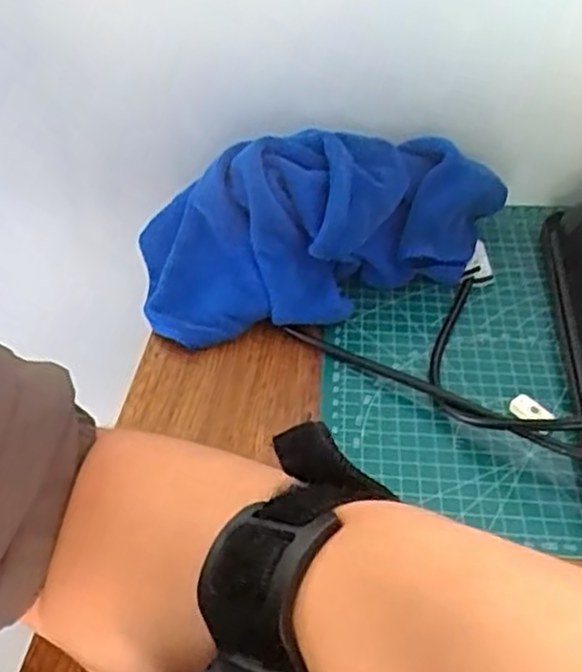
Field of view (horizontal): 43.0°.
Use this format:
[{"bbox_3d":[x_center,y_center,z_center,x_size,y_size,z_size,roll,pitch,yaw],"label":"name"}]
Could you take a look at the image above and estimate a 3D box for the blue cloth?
[{"bbox_3d":[0.027,-0.072,0.475,0.246,0.088,0.095,-5,45,-7],"label":"blue cloth"}]

